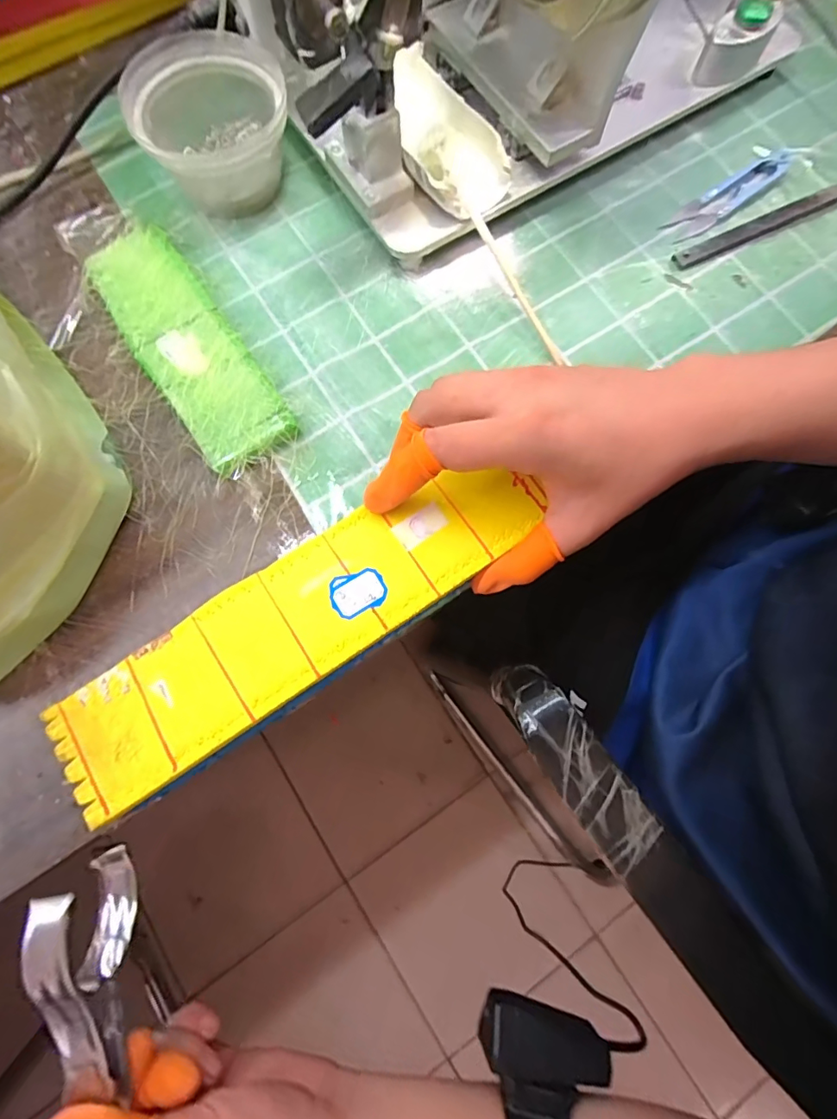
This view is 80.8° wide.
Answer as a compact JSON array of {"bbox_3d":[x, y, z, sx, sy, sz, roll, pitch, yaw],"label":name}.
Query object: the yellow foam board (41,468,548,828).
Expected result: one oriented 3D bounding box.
[{"bbox_3d":[-0.057,0.028,0.255,0.265,0.004,0.067,-32,78,-7],"label":"yellow foam board"}]

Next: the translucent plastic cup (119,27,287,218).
[{"bbox_3d":[-0.133,-0.284,0.324,0.092,0.055,0.105,-20,77,-4],"label":"translucent plastic cup"}]

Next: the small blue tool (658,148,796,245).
[{"bbox_3d":[0.220,-0.257,0.345,0.110,0.008,0.023,-36,79,-8],"label":"small blue tool"}]

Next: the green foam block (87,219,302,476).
[{"bbox_3d":[-0.146,-0.136,0.310,0.059,0.014,0.181,-34,79,-7],"label":"green foam block"}]

